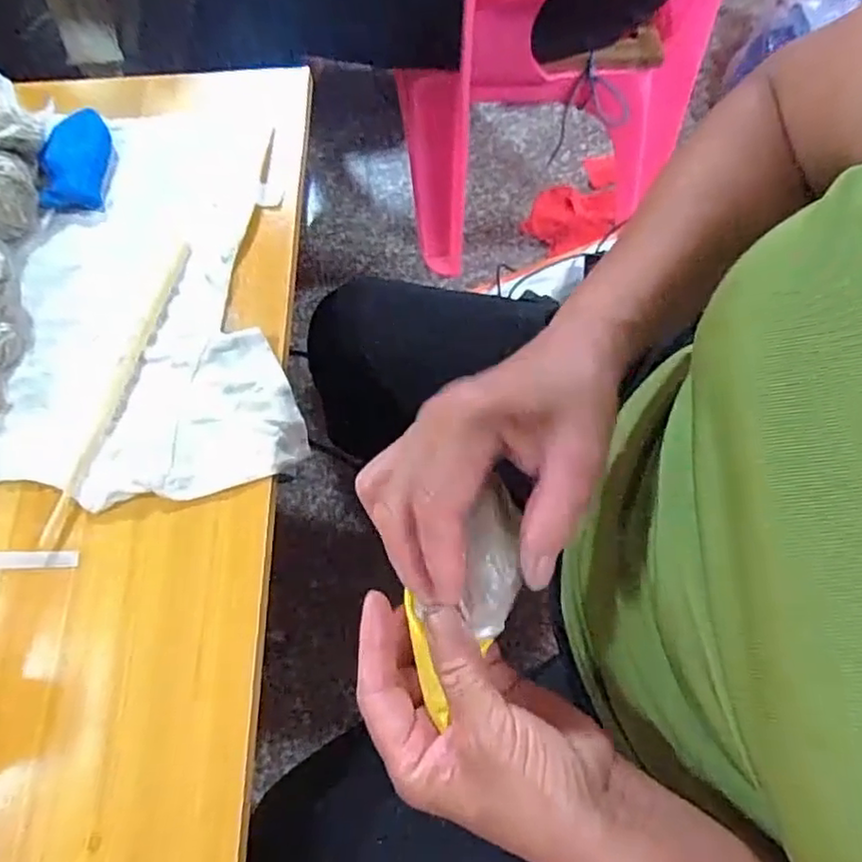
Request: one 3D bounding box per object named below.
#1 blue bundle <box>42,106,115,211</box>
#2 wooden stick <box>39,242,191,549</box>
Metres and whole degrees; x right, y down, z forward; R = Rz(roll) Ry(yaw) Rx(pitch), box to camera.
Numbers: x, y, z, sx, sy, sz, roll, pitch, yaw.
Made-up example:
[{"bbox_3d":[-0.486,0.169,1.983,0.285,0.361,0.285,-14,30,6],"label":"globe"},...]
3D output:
[{"bbox_3d":[-0.275,-0.213,0.503,0.050,0.011,0.091,-7,66,0],"label":"blue bundle"},{"bbox_3d":[-0.206,-0.032,0.431,0.013,0.008,0.223,12,68,8],"label":"wooden stick"}]

